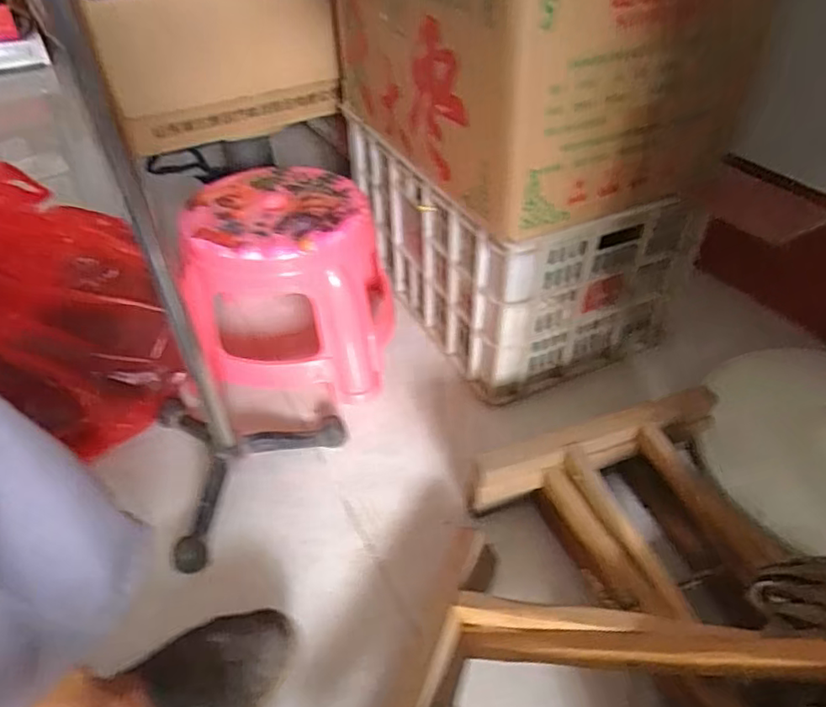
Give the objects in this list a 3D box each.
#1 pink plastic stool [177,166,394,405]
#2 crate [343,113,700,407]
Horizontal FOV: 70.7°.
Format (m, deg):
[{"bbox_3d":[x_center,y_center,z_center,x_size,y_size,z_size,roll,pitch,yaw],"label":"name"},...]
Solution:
[{"bbox_3d":[-0.185,-0.101,0.865,0.268,0.238,0.290,-11,45,-9],"label":"pink plastic stool"},{"bbox_3d":[0.141,-0.199,0.938,0.314,0.261,0.469,-22,47,-20],"label":"crate"}]

